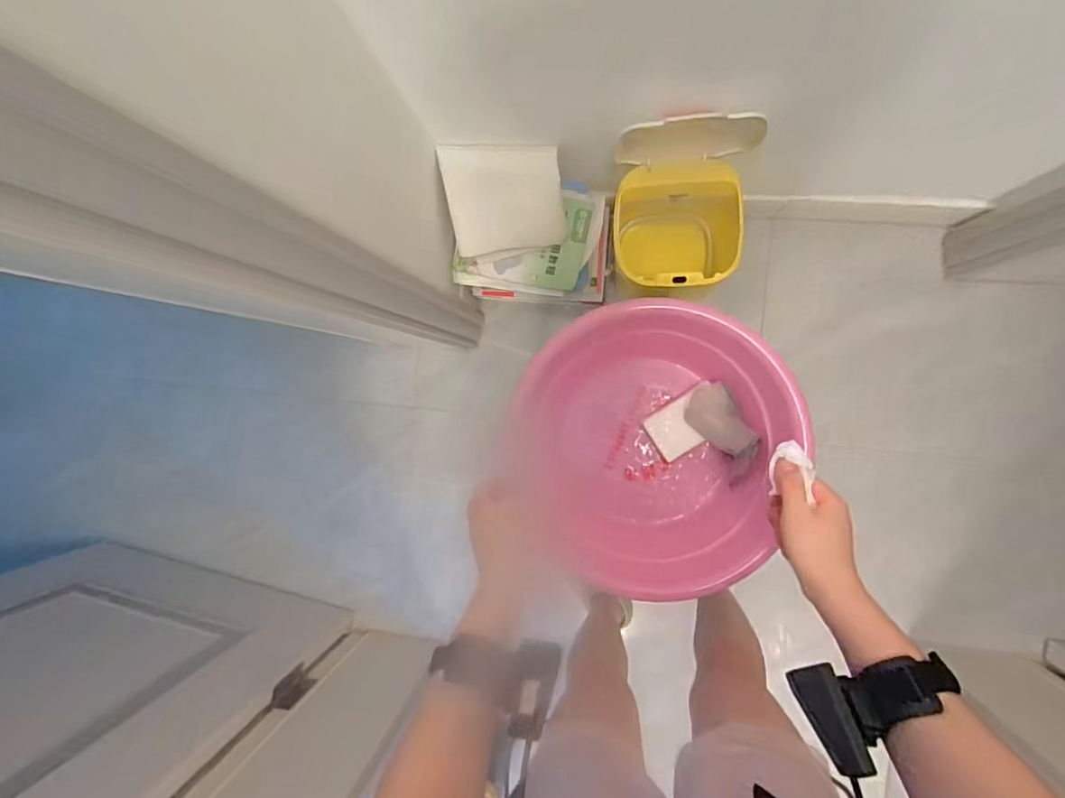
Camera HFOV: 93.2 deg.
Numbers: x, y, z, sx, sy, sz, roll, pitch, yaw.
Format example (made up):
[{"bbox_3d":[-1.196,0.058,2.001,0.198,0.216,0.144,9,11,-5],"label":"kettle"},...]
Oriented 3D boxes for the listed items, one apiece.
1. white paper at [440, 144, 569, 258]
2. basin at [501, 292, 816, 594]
[{"bbox_3d":[-0.052,-0.375,0.943,0.211,0.208,0.028,-4,52,6],"label":"white paper"},{"bbox_3d":[0.151,0.052,0.663,0.317,0.131,0.332,0,93,9],"label":"basin"}]

